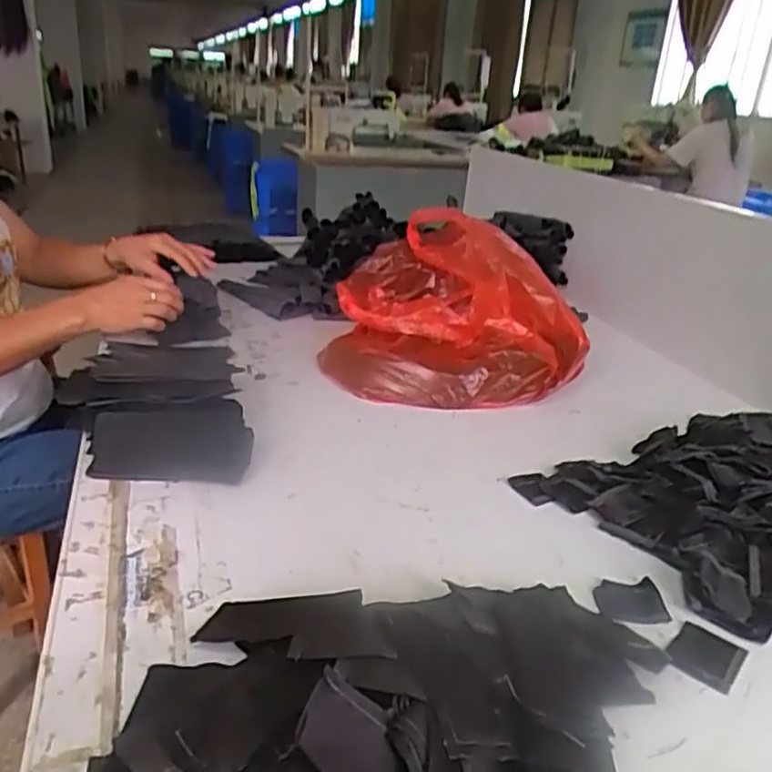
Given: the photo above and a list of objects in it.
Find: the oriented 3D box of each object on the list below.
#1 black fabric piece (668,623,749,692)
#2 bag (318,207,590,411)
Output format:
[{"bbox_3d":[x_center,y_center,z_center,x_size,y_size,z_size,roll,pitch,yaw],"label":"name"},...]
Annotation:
[{"bbox_3d":[0.238,0.203,0.524,0.048,0.007,0.052,21,29,36],"label":"black fabric piece"},{"bbox_3d":[0.072,-0.112,0.994,0.320,0.174,0.330,-6,25,-21],"label":"bag"}]

